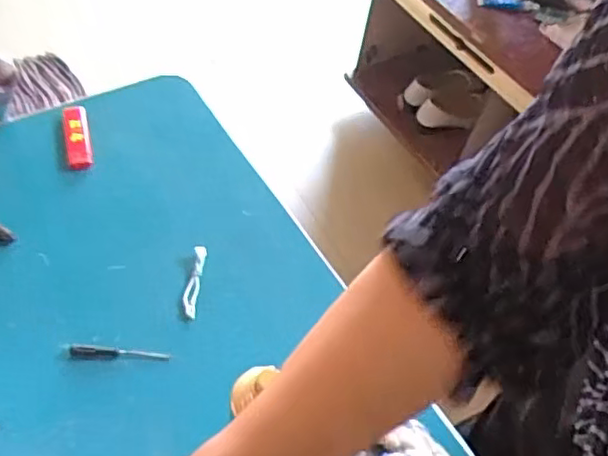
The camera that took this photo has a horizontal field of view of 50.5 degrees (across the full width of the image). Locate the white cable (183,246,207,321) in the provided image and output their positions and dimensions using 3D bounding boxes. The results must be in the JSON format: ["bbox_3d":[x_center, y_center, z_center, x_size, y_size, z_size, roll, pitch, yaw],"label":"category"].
[{"bbox_3d":[-0.105,0.051,0.614,0.013,0.005,0.075,7,61,0],"label":"white cable"}]

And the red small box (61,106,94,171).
[{"bbox_3d":[-0.245,-0.101,0.692,0.027,0.018,0.081,-10,51,-15],"label":"red small box"}]

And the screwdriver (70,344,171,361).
[{"bbox_3d":[-0.162,0.109,0.564,0.084,0.006,0.014,0,49,-6],"label":"screwdriver"}]

